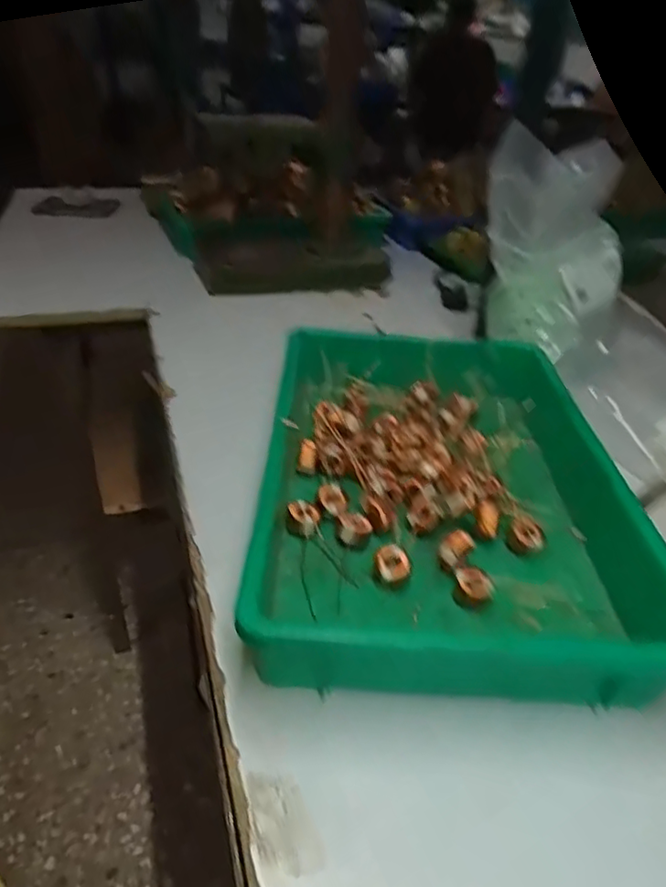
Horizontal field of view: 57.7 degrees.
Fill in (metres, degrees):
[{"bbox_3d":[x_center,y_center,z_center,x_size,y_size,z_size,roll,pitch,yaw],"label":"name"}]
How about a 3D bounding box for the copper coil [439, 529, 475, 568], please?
[{"bbox_3d":[0.084,0.070,0.407,0.016,0.012,0.031,28,41,32],"label":"copper coil"}]

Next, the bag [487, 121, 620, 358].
[{"bbox_3d":[0.226,-0.199,0.620,0.132,0.181,0.161,15,35,17],"label":"bag"}]

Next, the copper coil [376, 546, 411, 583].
[{"bbox_3d":[0.040,0.078,0.397,0.020,0.013,0.022,2,34,-1],"label":"copper coil"}]

